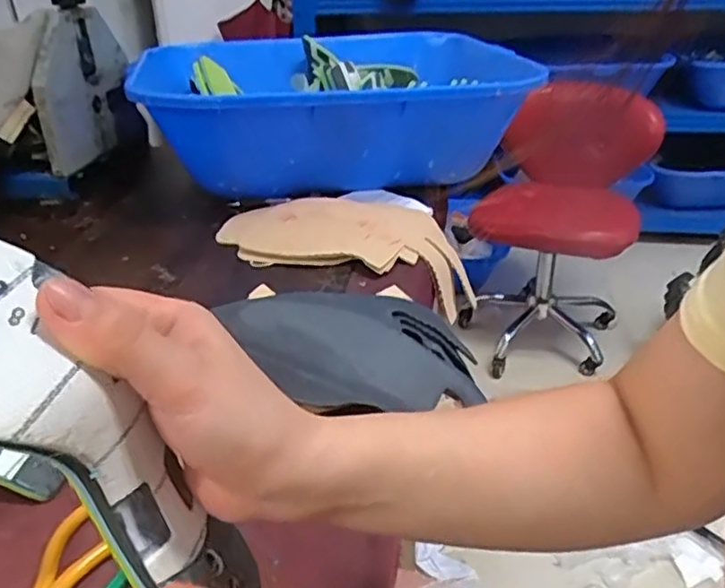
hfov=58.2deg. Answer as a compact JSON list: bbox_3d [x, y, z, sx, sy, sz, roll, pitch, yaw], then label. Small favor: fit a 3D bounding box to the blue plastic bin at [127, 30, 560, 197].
[{"bbox_3d":[-0.060,-0.297,1.066,0.539,0.181,0.493,-9,30,-13],"label":"blue plastic bin"}]

